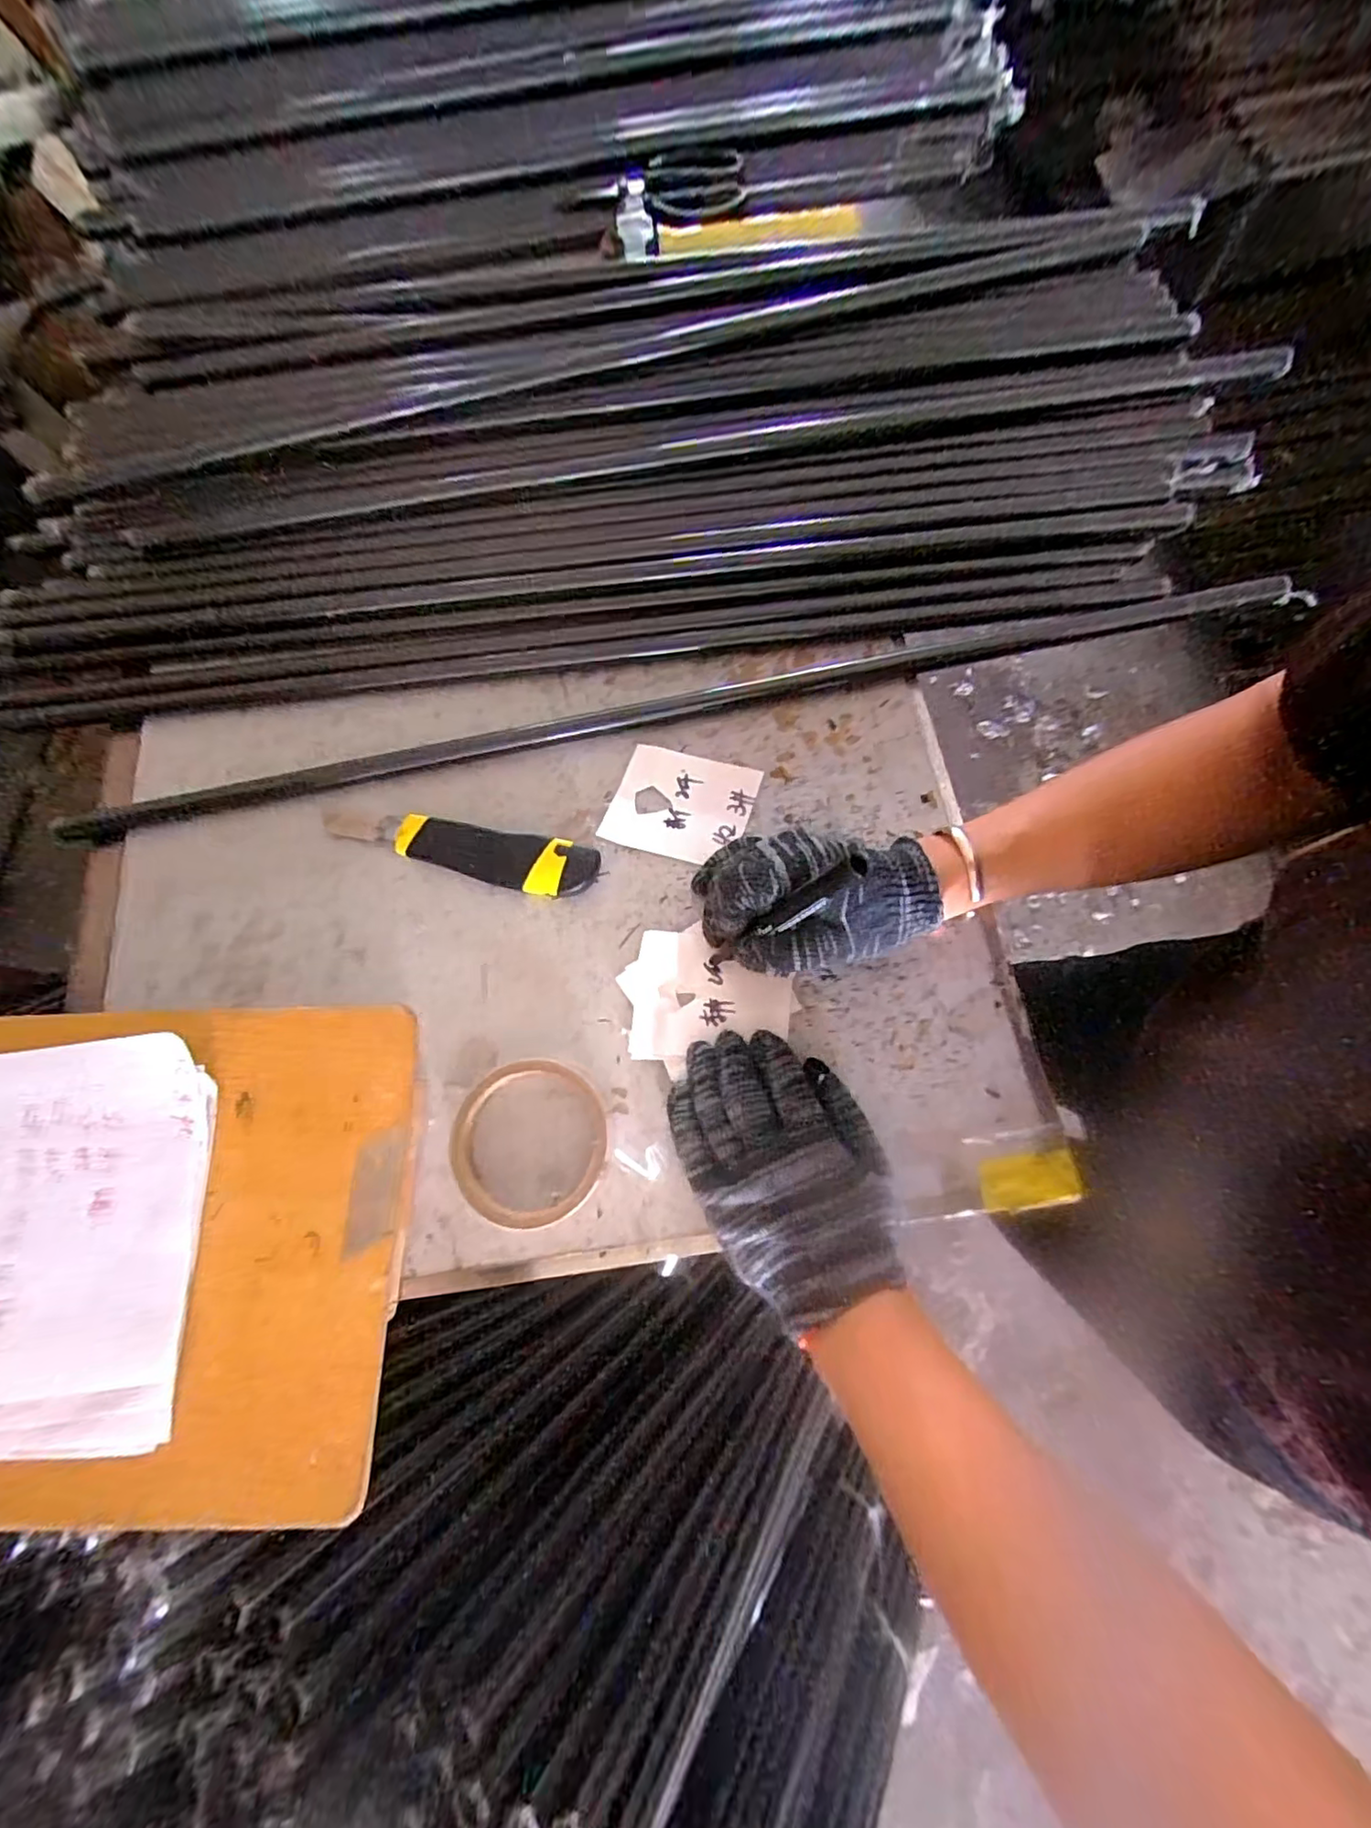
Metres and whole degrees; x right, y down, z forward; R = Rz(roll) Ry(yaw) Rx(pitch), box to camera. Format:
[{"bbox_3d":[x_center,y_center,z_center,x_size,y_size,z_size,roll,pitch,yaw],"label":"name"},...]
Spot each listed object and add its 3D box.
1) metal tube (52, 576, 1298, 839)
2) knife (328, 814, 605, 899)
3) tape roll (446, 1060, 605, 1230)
[{"bbox_3d":[-0.001,-0.150,0.439,0.877,0.021,0.019,-11,76,-2],"label":"metal tube"},{"bbox_3d":[-0.154,-0.048,0.419,0.190,0.014,0.040,14,77,4],"label":"knife"},{"bbox_3d":[-0.092,0.133,0.362,0.091,0.017,0.089,0,76,1],"label":"tape roll"}]

